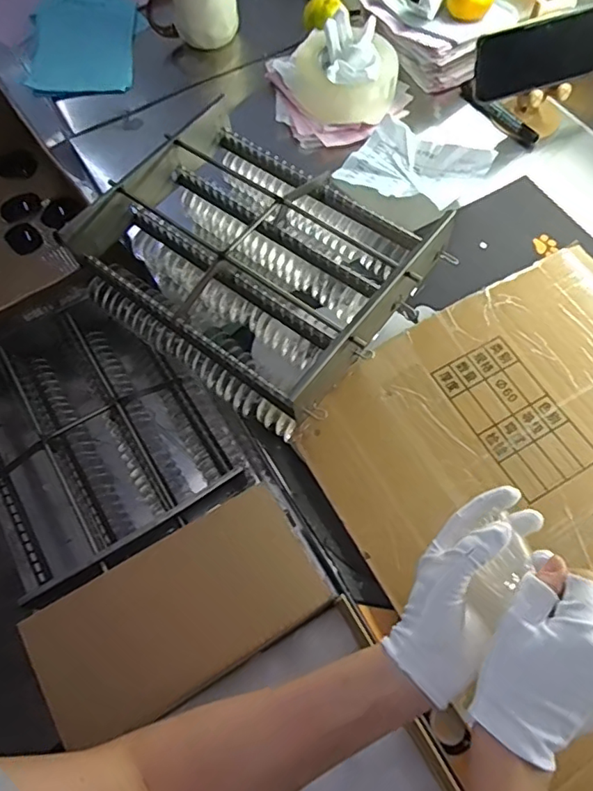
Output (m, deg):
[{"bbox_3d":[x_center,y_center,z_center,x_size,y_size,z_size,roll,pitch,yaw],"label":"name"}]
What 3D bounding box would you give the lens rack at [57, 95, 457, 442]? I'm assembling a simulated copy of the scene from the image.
[{"bbox_3d":[-0.044,-0.141,0.562,0.316,0.106,0.252,37,70,17],"label":"lens rack"}]

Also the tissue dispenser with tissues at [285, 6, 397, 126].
[{"bbox_3d":[0.062,-0.434,0.721,0.147,0.063,0.133,1,64,2],"label":"tissue dispenser with tissues"}]

